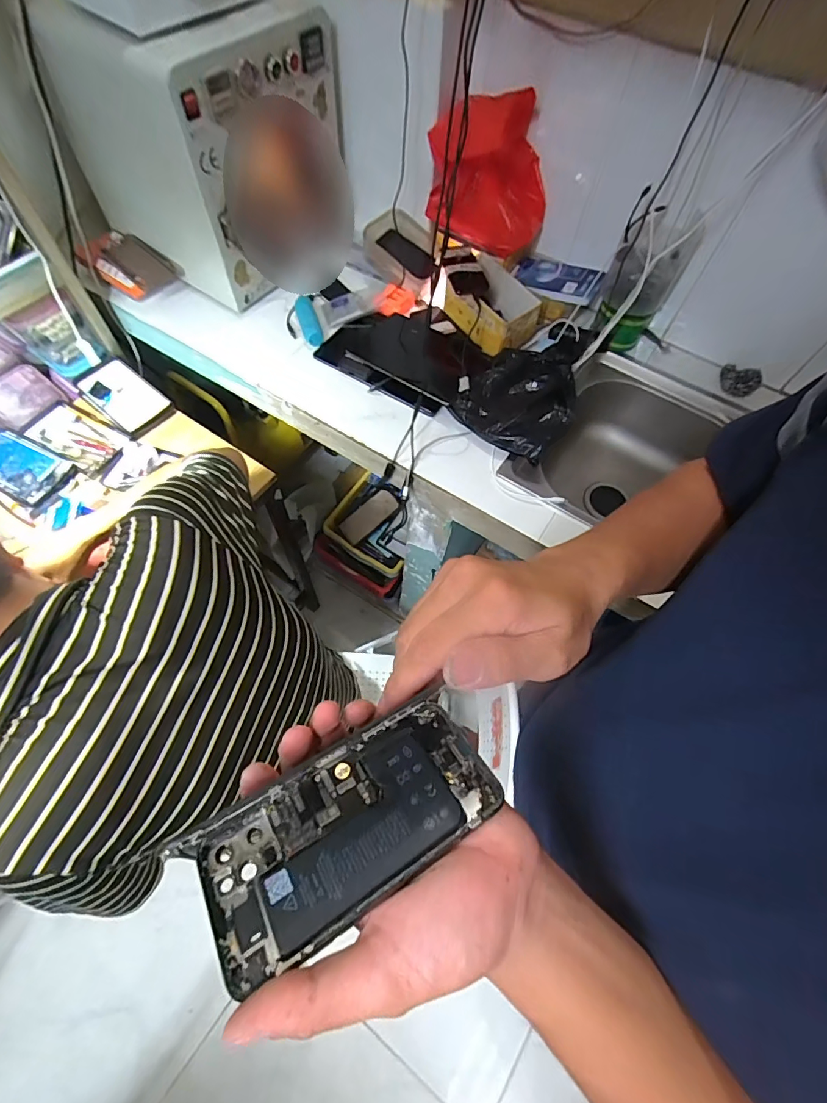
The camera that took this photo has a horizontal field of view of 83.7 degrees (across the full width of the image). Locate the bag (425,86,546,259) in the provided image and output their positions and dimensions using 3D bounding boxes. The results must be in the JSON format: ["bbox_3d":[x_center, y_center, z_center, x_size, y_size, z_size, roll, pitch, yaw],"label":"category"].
[{"bbox_3d":[0.136,-0.642,0.810,0.220,0.223,0.144,7,63,1],"label":"bag"}]

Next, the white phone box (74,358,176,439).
[{"bbox_3d":[-0.571,-0.305,0.908,0.184,0.028,0.103,38,67,15],"label":"white phone box"}]

